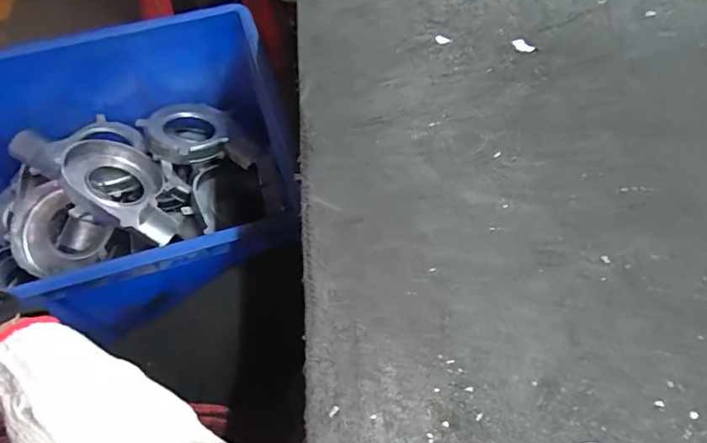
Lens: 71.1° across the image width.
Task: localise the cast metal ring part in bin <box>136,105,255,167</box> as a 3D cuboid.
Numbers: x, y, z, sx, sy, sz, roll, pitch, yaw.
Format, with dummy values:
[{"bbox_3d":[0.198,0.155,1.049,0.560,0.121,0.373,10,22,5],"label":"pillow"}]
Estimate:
[{"bbox_3d":[-0.263,-0.141,0.825,0.155,0.059,0.142,-22,63,-12],"label":"cast metal ring part in bin"}]

